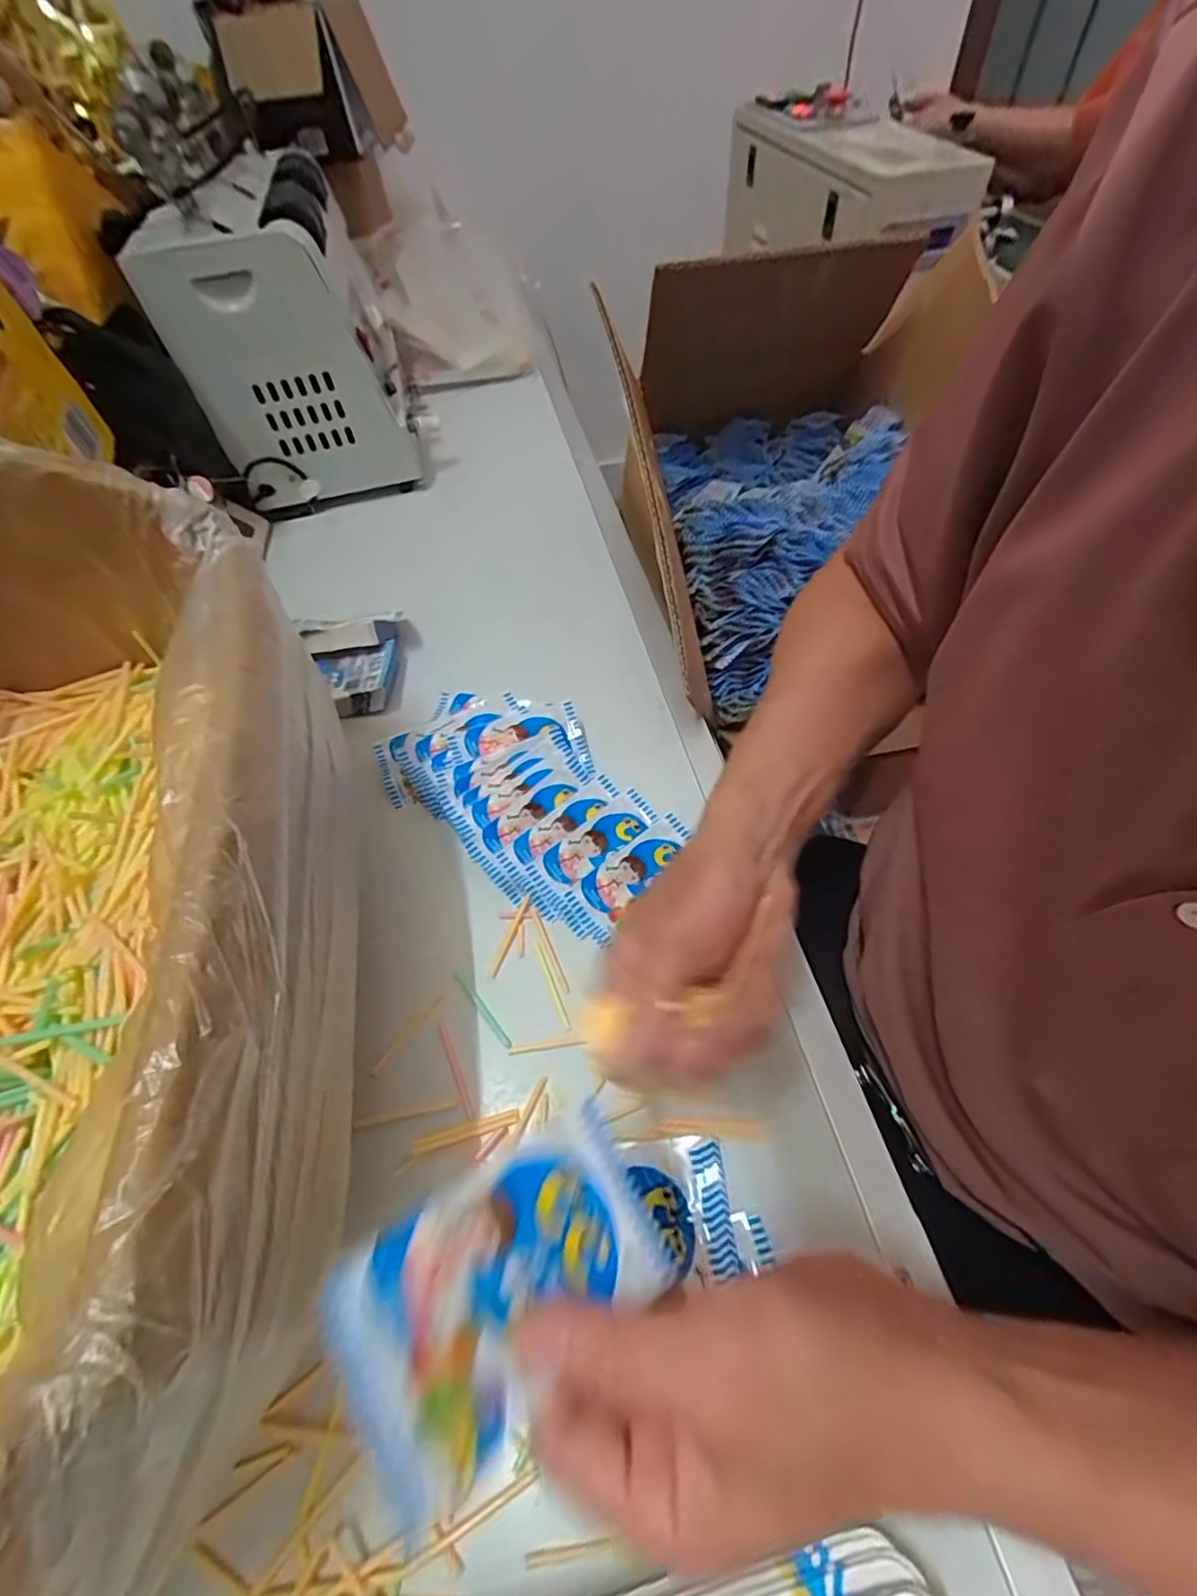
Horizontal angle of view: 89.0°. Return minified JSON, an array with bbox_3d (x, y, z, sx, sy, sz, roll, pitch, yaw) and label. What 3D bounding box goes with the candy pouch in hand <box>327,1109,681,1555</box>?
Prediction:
[{"bbox_3d":[-0.027,0.156,0.200,0.102,0.009,0.066,-16,68,-39],"label":"candy pouch in hand"}]

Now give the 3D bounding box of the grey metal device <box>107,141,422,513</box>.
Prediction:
[{"bbox_3d":[-0.347,-0.508,0.689,0.212,0.285,0.125,-17,56,-7],"label":"grey metal device"}]

